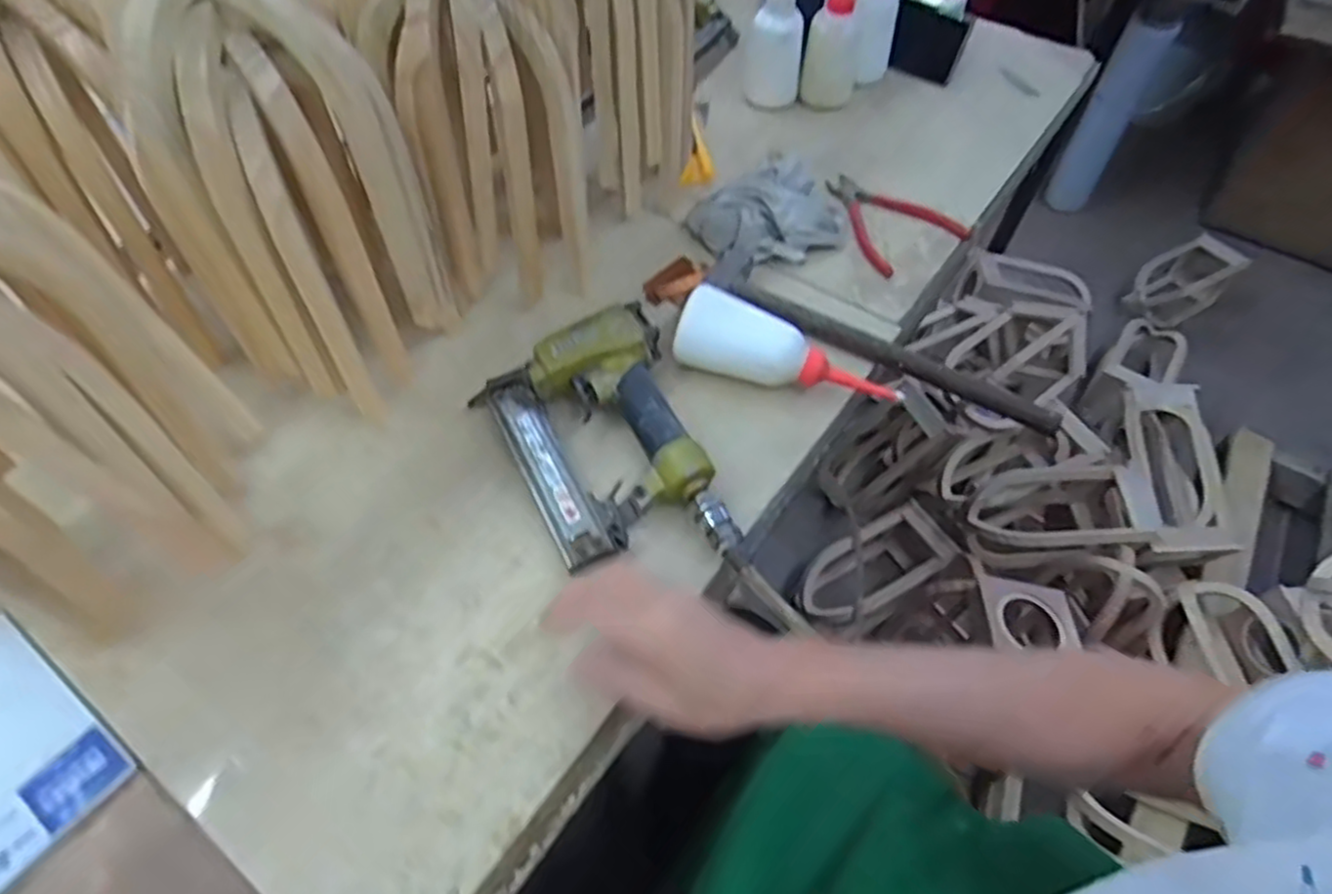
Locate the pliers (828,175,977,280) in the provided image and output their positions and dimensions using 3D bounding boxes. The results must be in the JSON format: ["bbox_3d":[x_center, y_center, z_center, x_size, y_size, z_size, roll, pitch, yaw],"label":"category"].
[{"bbox_3d":[0.221,-0.238,0.727,0.105,0.019,0.142,-20,57,-16],"label":"pliers"}]

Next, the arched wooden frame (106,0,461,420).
[{"bbox_3d":[-0.235,-0.155,0.483,0.117,0.284,0.139,8,54,4],"label":"arched wooden frame"}]

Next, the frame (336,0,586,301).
[{"bbox_3d":[-0.138,-0.245,0.534,0.147,0.259,0.094,-4,54,-5],"label":"frame"}]

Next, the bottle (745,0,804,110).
[{"bbox_3d":[0.127,-0.468,0.823,0.063,0.146,0.049,8,54,4],"label":"bottle"}]

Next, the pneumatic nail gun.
[{"bbox_3d":[-0.035,0.000,0.534,0.143,0.050,0.213,-26,58,-20],"label":"pneumatic nail gun"}]

